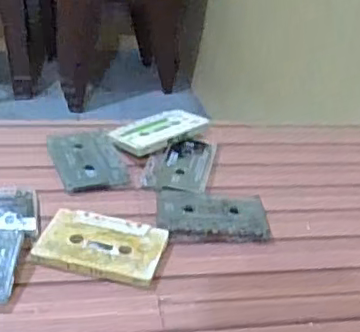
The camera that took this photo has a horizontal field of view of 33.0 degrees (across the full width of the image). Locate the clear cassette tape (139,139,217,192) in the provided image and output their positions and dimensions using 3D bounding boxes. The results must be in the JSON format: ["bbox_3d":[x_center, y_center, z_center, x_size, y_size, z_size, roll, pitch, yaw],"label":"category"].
[{"bbox_3d":[0.001,-0.004,0.624,0.063,0.009,0.095,11,31,6],"label":"clear cassette tape"}]

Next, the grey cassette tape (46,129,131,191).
[{"bbox_3d":[-0.095,-0.009,0.617,0.064,0.011,0.100,-7,33,-21],"label":"grey cassette tape"}]

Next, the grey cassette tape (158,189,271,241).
[{"bbox_3d":[0.029,0.041,0.557,0.098,0.013,0.068,3,31,-5],"label":"grey cassette tape"}]

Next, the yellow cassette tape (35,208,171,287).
[{"bbox_3d":[-0.064,0.066,0.504,0.099,0.012,0.067,9,31,4],"label":"yellow cassette tape"}]

